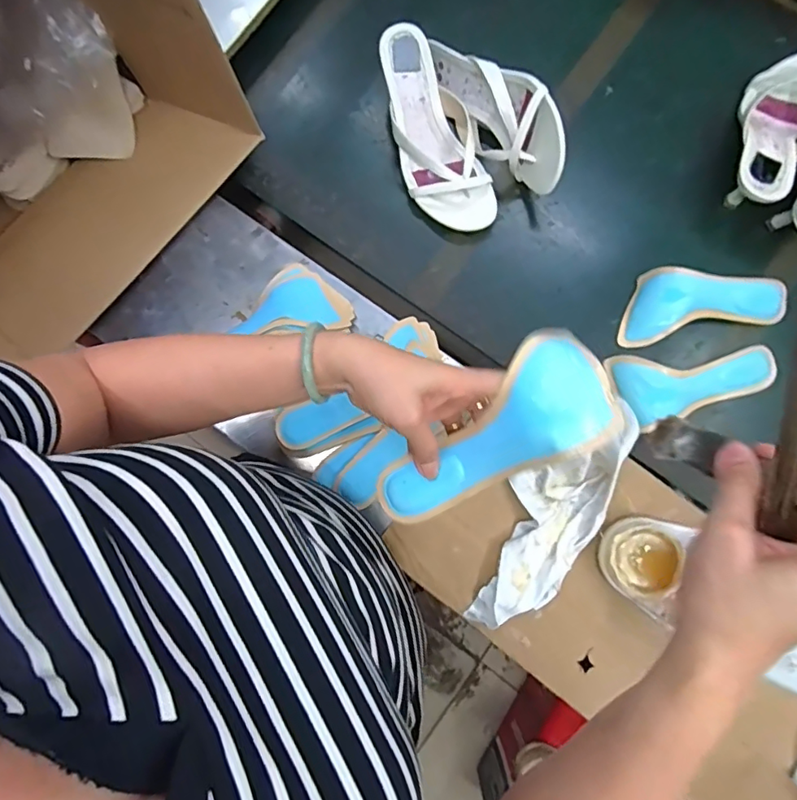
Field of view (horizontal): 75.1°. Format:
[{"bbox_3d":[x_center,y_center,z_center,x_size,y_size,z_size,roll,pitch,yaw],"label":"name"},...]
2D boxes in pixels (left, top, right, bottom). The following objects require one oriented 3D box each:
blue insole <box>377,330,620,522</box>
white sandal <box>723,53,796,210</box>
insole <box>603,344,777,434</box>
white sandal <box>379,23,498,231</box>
[{"bbox_3d":[0.061,0.032,0.375,0.184,0.041,0.077,-38,78,27],"label":"blue insole"},{"bbox_3d":[0.457,-0.334,0.628,0.096,0.070,0.242,33,84,7],"label":"white sandal"},{"bbox_3d":[0.344,-0.031,0.596,0.185,0.018,0.090,-16,78,-2],"label":"insole"},{"bbox_3d":[0.043,-0.327,0.634,0.098,0.058,0.247,-18,81,0],"label":"white sandal"}]

